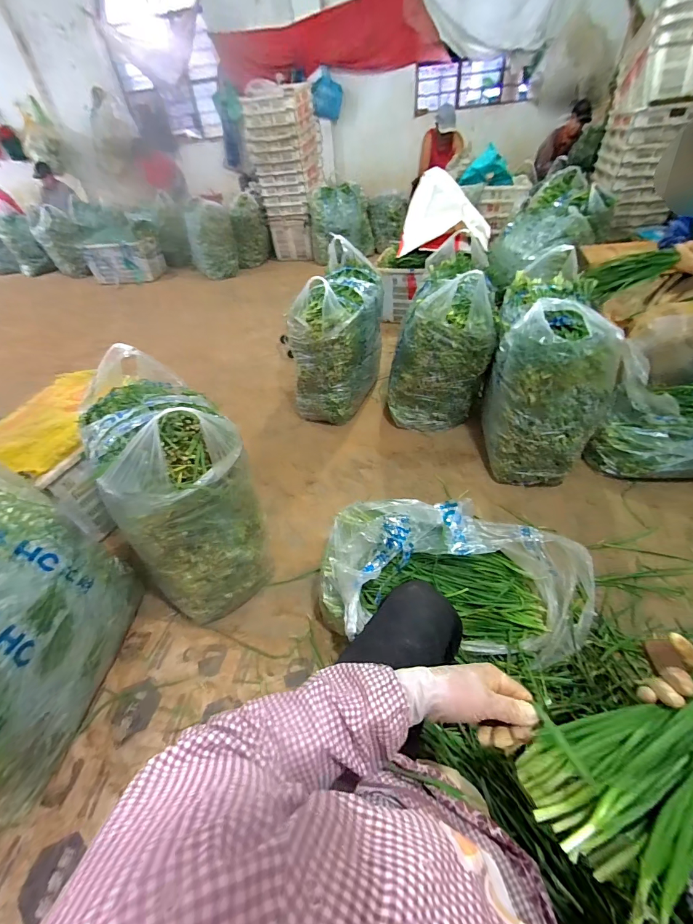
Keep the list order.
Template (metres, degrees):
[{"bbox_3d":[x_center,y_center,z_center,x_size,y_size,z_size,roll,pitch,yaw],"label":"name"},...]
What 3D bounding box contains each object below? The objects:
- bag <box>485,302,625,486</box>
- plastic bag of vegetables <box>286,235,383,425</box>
[{"bbox_3d":[0.664,-0.218,1.252,0.320,0.585,0.297,4,44,12],"label":"bag"},{"bbox_3d":[-0.025,-0.566,1.702,0.355,0.597,0.515,4,44,12],"label":"plastic bag of vegetables"}]

